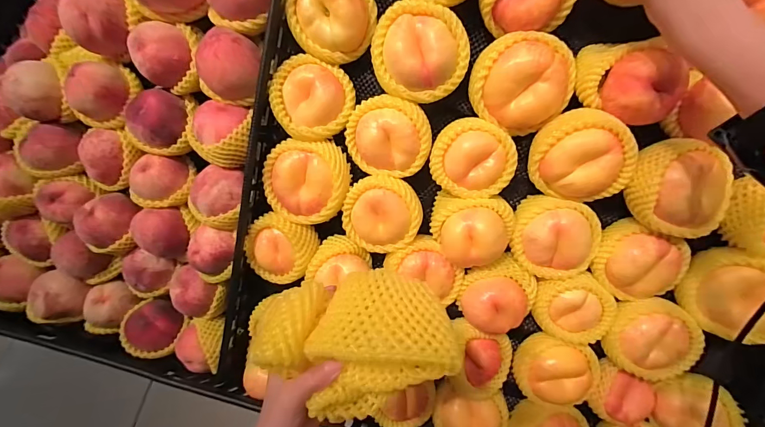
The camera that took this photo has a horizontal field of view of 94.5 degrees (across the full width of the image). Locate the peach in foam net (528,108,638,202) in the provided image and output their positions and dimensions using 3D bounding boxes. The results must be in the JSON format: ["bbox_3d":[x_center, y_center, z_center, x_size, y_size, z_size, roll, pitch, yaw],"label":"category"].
[{"bbox_3d":[0.225,-0.064,0.406,0.080,0.075,0.105,-35,74,-10],"label":"peach in foam net"}]

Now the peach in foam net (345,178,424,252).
[{"bbox_3d":[0.004,-0.007,0.477,0.099,0.064,0.099,6,116,12],"label":"peach in foam net"}]

